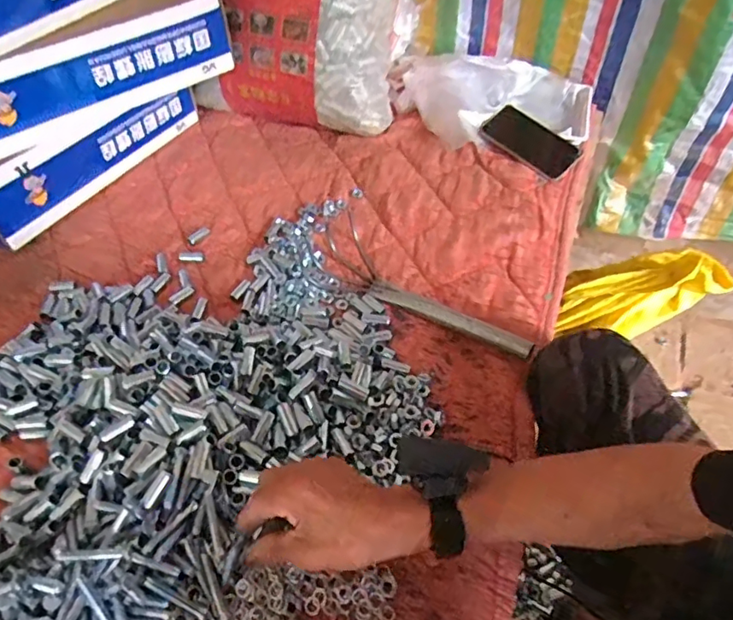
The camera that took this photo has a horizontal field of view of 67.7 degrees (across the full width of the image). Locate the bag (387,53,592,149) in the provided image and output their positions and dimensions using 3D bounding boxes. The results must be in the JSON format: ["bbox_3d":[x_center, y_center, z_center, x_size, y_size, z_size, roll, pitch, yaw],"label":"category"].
[{"bbox_3d":[0.200,-0.357,0.940,0.354,0.089,0.205,18,52,16],"label":"bag"}]

